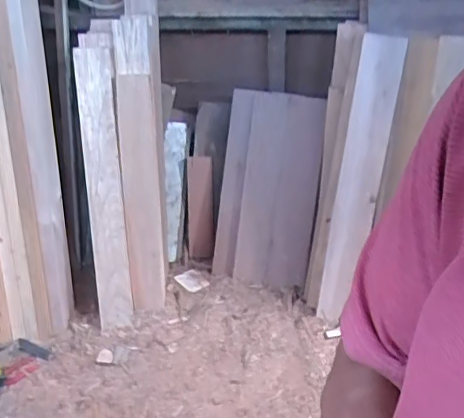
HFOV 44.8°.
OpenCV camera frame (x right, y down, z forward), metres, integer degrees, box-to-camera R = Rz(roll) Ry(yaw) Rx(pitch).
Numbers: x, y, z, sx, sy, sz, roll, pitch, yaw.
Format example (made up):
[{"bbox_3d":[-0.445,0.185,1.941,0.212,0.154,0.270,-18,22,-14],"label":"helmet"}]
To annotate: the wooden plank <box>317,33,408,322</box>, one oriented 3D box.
[{"bbox_3d":[0.340,-0.064,1.537,0.117,0.794,0.045,14,16,20],"label":"wooden plank"}]

